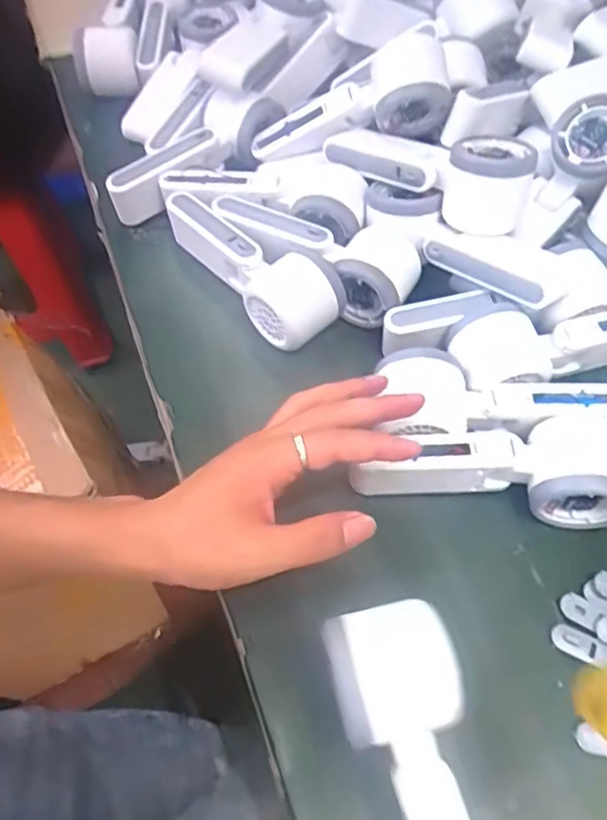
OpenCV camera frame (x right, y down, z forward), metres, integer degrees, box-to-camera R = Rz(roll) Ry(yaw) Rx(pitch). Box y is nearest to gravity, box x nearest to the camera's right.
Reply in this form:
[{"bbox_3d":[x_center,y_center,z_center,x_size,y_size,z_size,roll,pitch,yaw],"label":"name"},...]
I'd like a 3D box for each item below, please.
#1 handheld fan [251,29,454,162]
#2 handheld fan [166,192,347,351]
[{"bbox_3d":[0.038,-0.248,0.514,0.171,0.061,0.079,-15,61,18],"label":"handheld fan"},{"bbox_3d":[-0.040,-0.113,0.473,0.059,0.047,0.162,-37,67,-20],"label":"handheld fan"}]

